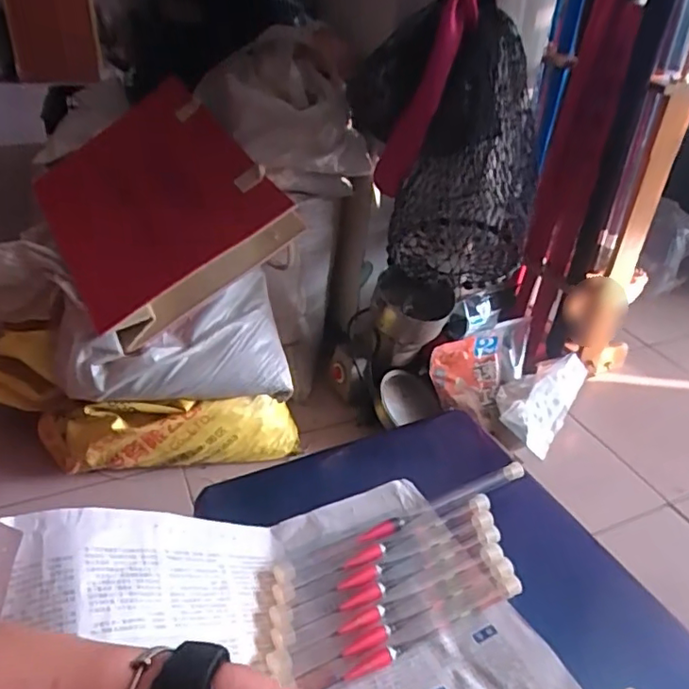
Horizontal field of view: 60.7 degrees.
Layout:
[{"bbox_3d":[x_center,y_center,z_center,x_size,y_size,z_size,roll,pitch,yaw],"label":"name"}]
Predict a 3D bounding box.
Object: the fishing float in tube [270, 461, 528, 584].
[{"bbox_3d":[0.056,0.148,0.507,0.253,0.010,0.018,-14,40,-28],"label":"fishing float in tube"}]

